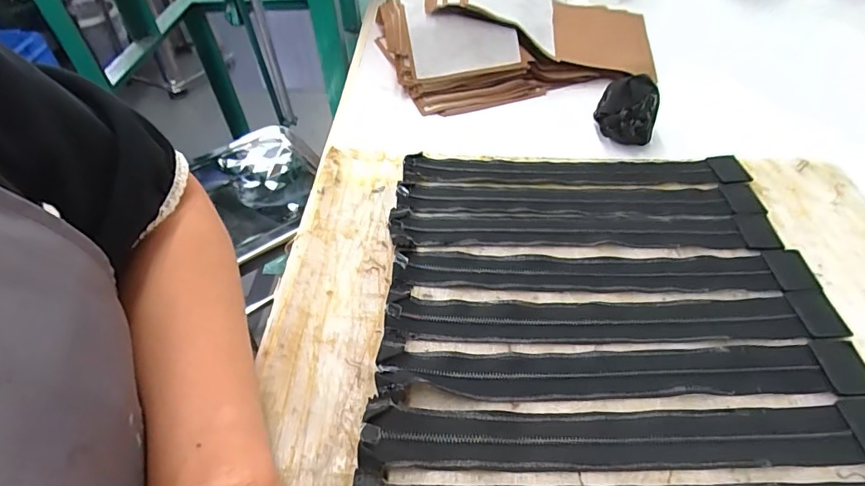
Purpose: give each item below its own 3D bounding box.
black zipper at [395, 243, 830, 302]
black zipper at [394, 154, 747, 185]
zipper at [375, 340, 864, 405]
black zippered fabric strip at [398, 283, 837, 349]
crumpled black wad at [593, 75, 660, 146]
[{"bbox_3d":[0.120,0.021,0.342,0.291,0.008,0.037,1,47,1],"label":"black zipper"},{"bbox_3d":[0.122,-0.064,0.417,0.288,0.008,0.034,0,47,1],"label":"black zipper"},{"bbox_3d":[0.114,0.077,0.287,0.289,0.014,0.033,-1,49,0],"label":"zipper"},{"bbox_3d":[0.117,0.049,0.315,0.289,0.009,0.040,1,47,2],"label":"black zippered fabric strip"},{"bbox_3d":[0.176,-0.116,0.433,0.051,0.060,0.034,19,50,17],"label":"crumpled black wad"}]

